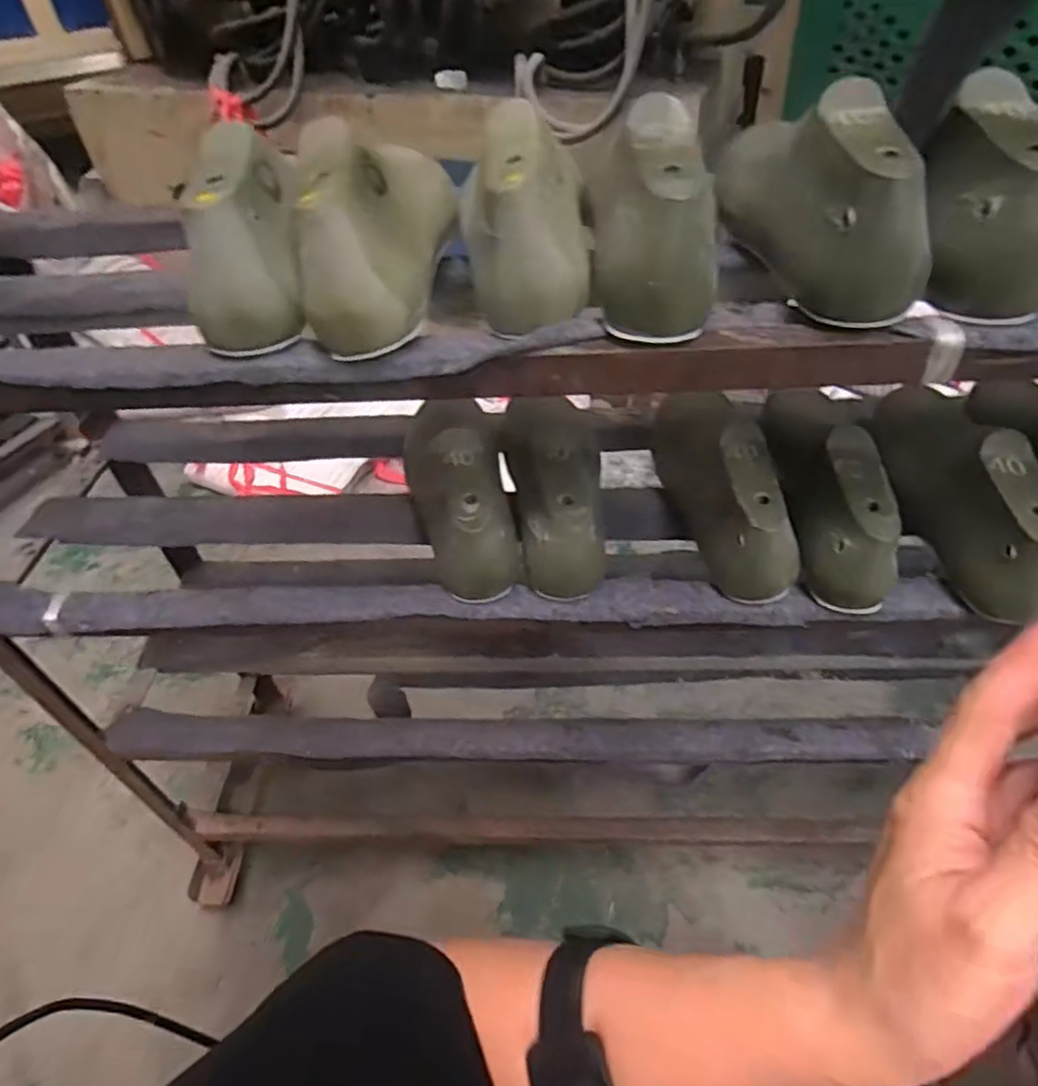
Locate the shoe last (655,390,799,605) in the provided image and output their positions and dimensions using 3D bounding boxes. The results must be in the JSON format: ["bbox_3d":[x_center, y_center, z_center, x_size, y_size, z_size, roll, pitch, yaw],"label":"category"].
[{"bbox_3d":[0.161,-0.066,0.561,0.073,0.078,0.245,-3,46,2],"label":"shoe last"}]

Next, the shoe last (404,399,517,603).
[{"bbox_3d":[-0.051,-0.055,0.573,0.081,0.080,0.210,-8,46,-4],"label":"shoe last"}]

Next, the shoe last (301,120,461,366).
[{"bbox_3d":[-0.077,-0.193,0.393,0.057,0.087,0.200,-1,46,3],"label":"shoe last"}]

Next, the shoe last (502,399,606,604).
[{"bbox_3d":[0.033,-0.067,0.578,0.081,0.076,0.248,-6,46,-1],"label":"shoe last"}]

